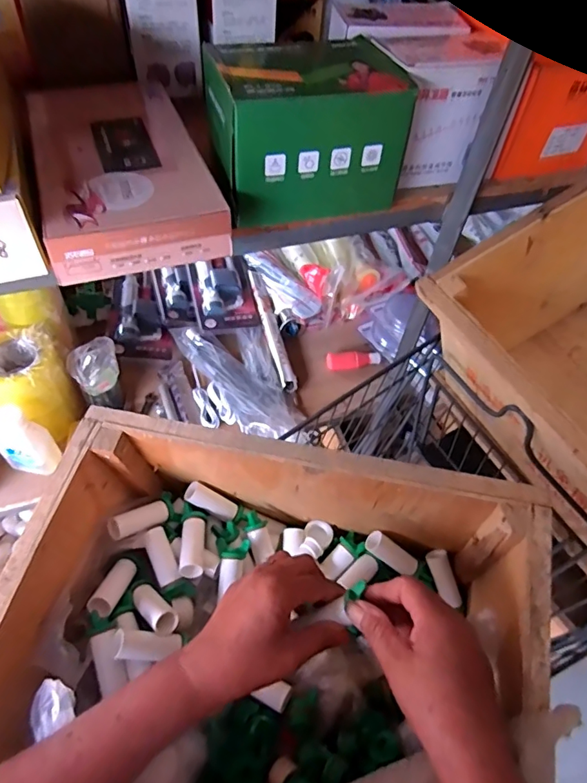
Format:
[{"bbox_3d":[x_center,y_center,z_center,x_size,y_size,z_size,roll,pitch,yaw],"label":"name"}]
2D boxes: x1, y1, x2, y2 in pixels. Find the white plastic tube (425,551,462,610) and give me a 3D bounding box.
[{"bbox_3d":[0.154,0.191,0.507,0.020,0.014,0.056,-7,54,-9],"label":"white plastic tube"}]

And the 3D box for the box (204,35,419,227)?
[{"bbox_3d":[0.014,-0.302,0.579,0.200,0.135,0.121,-12,55,-13],"label":"box"}]

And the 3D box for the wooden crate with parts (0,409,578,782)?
[{"bbox_3d":[-0.032,0.209,0.398,0.387,0.182,0.303,13,54,6],"label":"wooden crate with parts"}]

